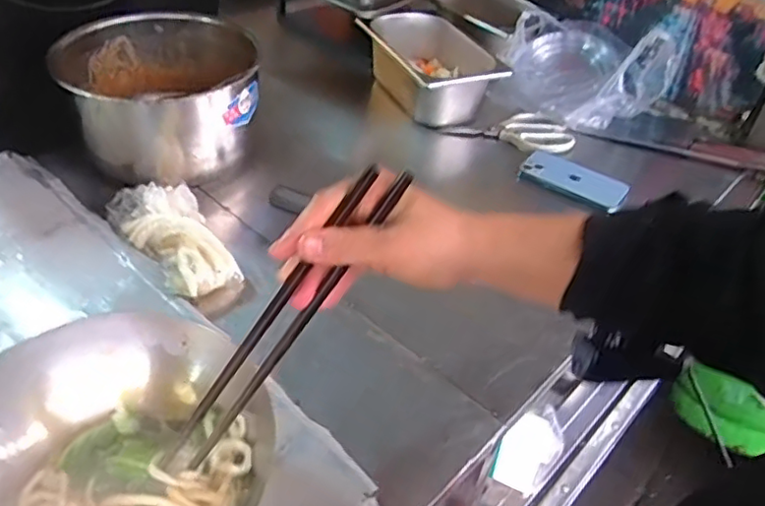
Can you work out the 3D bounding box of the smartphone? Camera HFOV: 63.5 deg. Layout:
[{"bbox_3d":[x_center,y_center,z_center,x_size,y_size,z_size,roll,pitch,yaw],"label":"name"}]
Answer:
[{"bbox_3d":[0.274,-0.107,0.887,0.146,0.009,0.068,25,57,20],"label":"smartphone"}]

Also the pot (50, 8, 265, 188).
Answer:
[{"bbox_3d":[-0.288,-0.211,0.822,0.241,0.126,0.229,0,43,0],"label":"pot"}]

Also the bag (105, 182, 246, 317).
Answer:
[{"bbox_3d":[-0.241,-0.018,0.711,0.088,0.066,0.203,-27,49,-25],"label":"bag"}]

